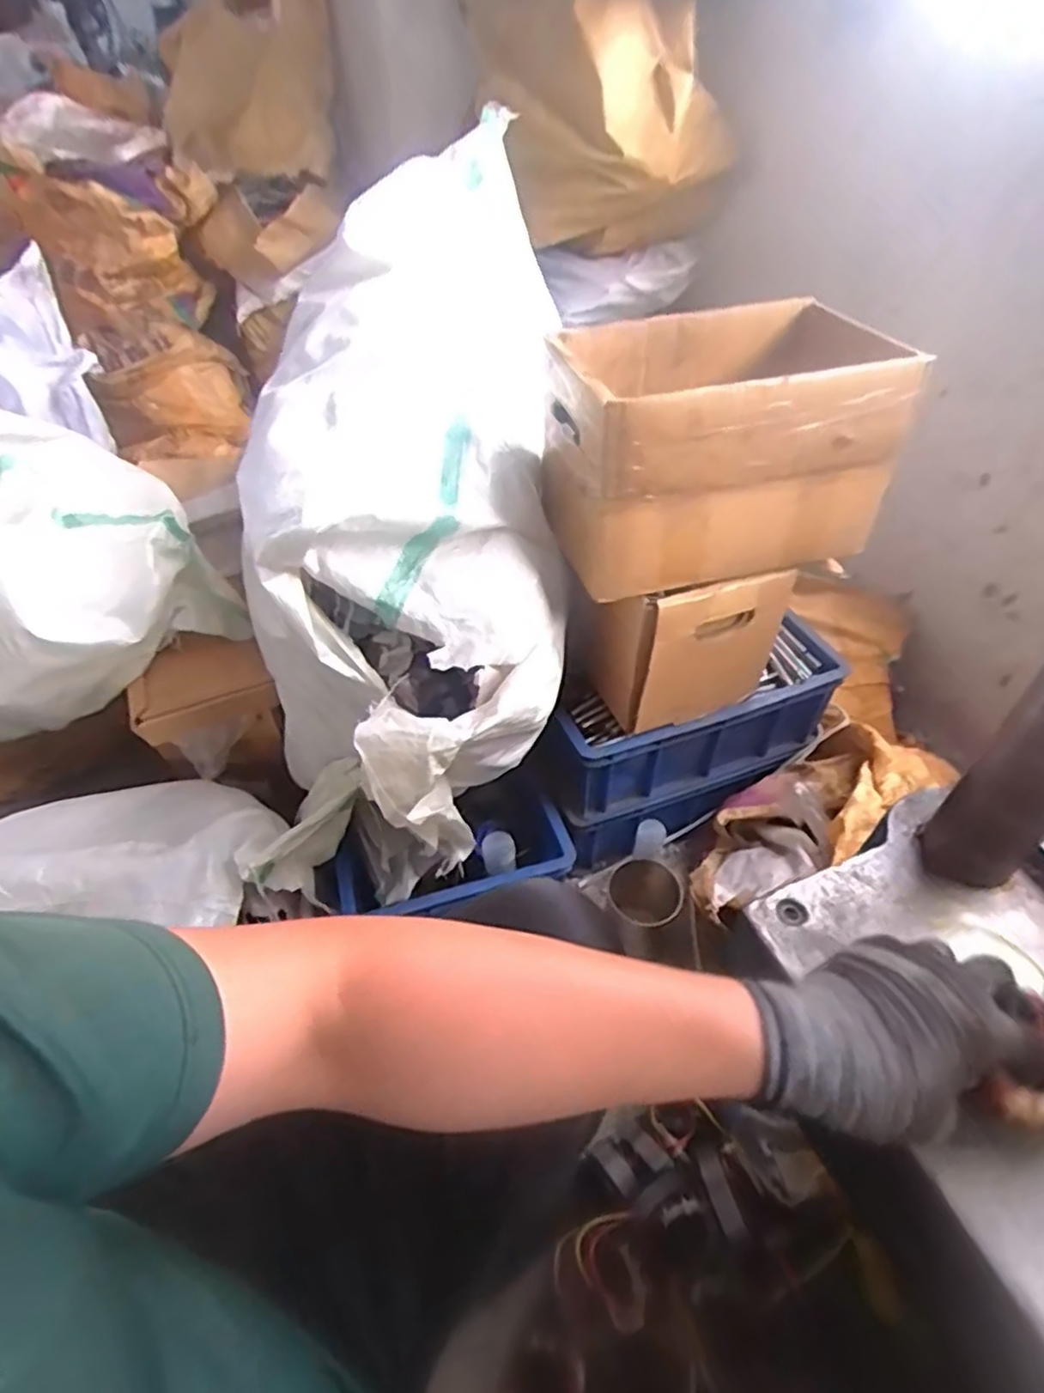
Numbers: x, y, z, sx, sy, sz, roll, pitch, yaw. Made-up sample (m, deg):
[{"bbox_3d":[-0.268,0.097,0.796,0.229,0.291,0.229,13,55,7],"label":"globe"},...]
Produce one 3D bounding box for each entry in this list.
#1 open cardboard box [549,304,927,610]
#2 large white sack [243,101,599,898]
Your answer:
[{"bbox_3d":[0.187,-0.253,0.694,0.308,0.193,0.192,-12,47,-11],"label":"open cardboard box"},{"bbox_3d":[-0.128,-0.261,0.827,0.340,0.349,0.844,0,75,1],"label":"large white sack"}]

